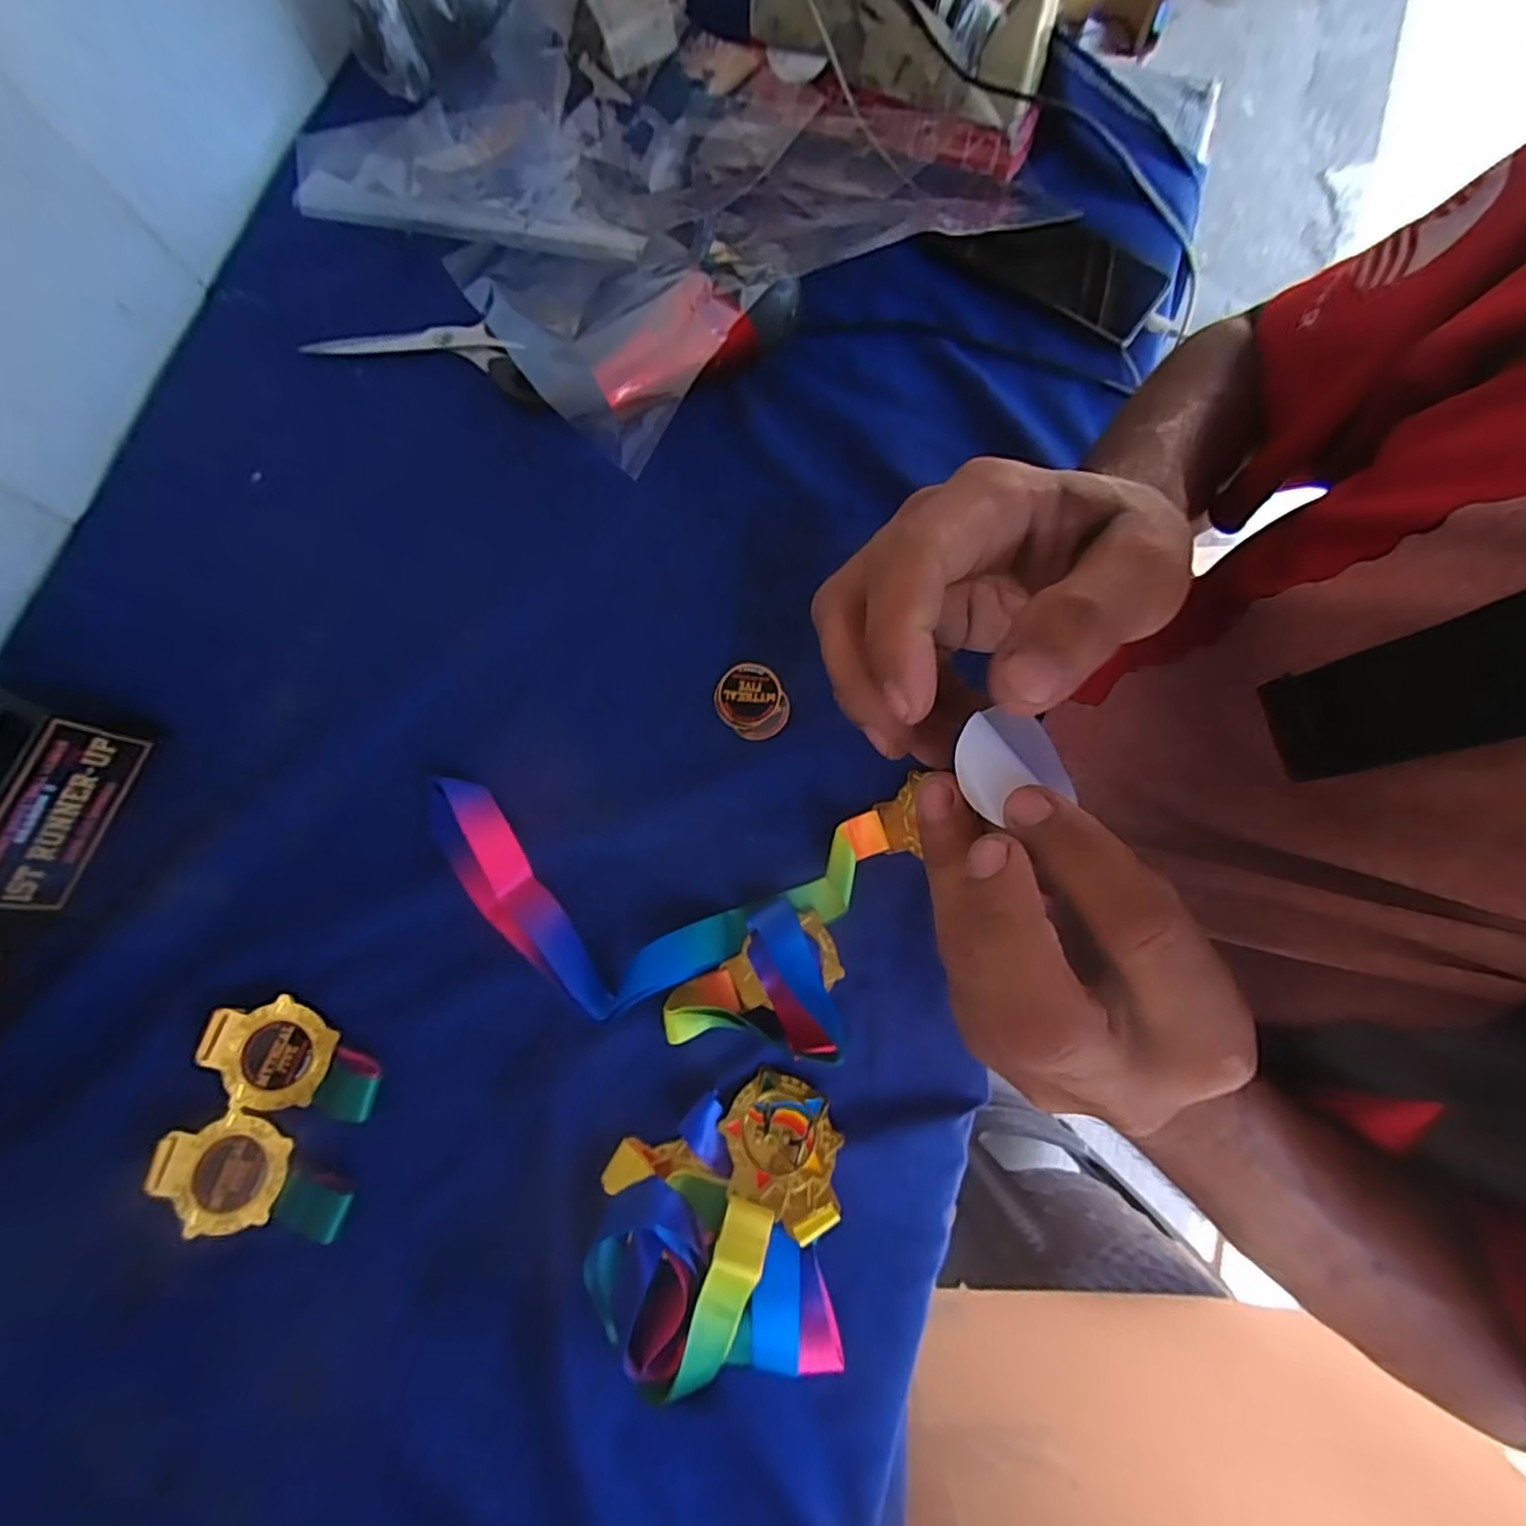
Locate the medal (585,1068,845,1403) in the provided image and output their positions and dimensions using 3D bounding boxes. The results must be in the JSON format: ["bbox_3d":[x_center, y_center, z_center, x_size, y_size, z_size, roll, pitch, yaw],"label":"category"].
[{"bbox_3d":[-0.024,0.249,0.351,0.127,0.031,0.141,4,79,1],"label":"medal"}]

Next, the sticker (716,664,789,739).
[{"bbox_3d":[-0.008,-0.040,0.427,0.044,0.004,0.052,-25,80,-4],"label":"sticker"}]

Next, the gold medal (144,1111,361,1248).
[{"bbox_3d":[-0.284,0.231,0.363,0.107,0.011,0.058,4,79,1],"label":"gold medal"}]

